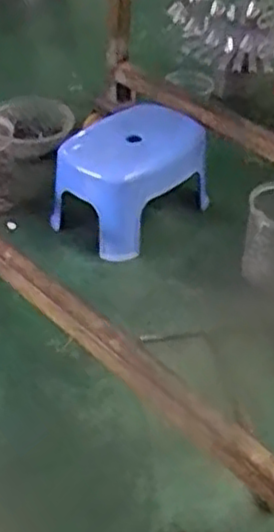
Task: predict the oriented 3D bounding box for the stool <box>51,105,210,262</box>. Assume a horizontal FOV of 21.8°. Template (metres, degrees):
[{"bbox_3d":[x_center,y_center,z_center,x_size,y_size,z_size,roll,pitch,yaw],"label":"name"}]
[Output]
[{"bbox_3d":[-0.009,-0.144,1.167,0.237,0.152,0.172,-31,51,-32],"label":"stool"}]

